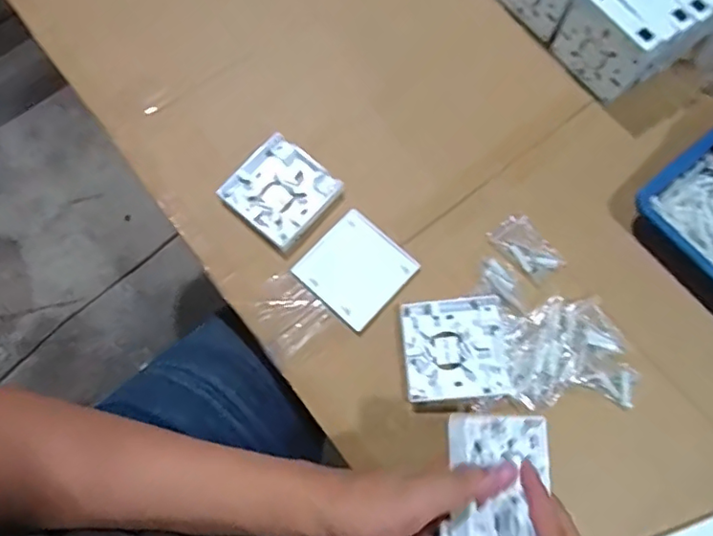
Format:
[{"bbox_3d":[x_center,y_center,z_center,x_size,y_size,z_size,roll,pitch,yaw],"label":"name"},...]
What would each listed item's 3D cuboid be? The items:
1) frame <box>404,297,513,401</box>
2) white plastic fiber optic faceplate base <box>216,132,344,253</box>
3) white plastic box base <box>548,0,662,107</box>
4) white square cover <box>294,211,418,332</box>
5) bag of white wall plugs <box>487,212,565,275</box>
[{"bbox_3d":[0.087,0.071,0.495,0.088,0.015,0.085,-4,73,-2],"label":"frame"},{"bbox_3d":[-0.072,-0.074,0.544,0.088,0.019,0.085,40,76,11],"label":"white plastic fiber optic faceplate base"},{"bbox_3d":[0.239,-0.216,0.552,0.024,0.084,0.087,-38,77,-12],"label":"white plastic box base"},{"bbox_3d":[-0.001,0.000,0.523,0.086,0.009,0.085,42,77,11],"label":"white square cover"},{"bbox_3d":[0.158,-0.019,0.530,0.043,0.010,0.063,-30,75,-10],"label":"bag of white wall plugs"}]

